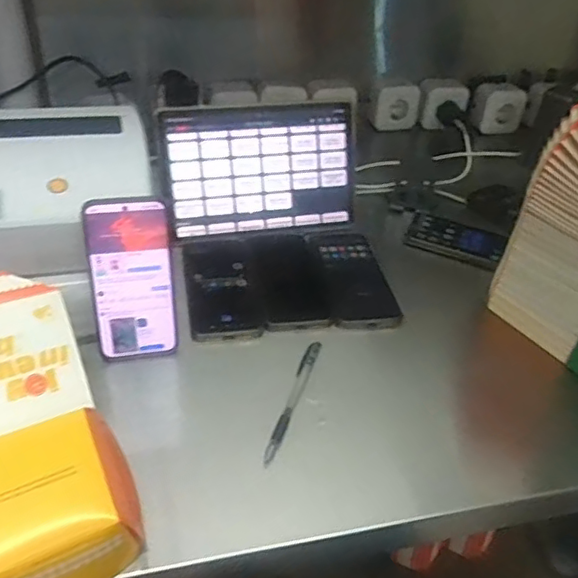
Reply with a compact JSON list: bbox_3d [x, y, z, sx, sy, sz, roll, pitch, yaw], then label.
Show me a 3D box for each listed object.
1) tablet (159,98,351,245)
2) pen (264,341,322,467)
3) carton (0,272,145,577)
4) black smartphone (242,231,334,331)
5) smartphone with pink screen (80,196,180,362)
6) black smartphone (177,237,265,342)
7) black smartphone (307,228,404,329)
[{"bbox_3d":[-0.032,-0.155,0.769,0.249,0.163,0.010,-8,18,-14],"label":"tablet"},{"bbox_3d":[0.005,0.102,0.573,0.013,0.015,0.160,14,39,12],"label":"pen"},{"bbox_3d":[-0.195,0.104,0.445,0.114,0.064,0.246,-17,63,-25],"label":"carton"},{"bbox_3d":[-0.005,-0.017,0.720,0.079,0.011,0.170,-5,47,-12],"label":"black smartphone"},{"bbox_3d":[-0.149,-0.005,0.572,0.077,0.165,0.006,-6,26,-12],"label":"smartphone with pink screen"},{"bbox_3d":[-0.081,-0.005,0.699,0.082,0.012,0.170,-7,48,-12],"label":"black smartphone"},{"bbox_3d":[0.077,-0.024,0.735,0.082,0.004,0.189,-4,39,-10],"label":"black smartphone"}]

